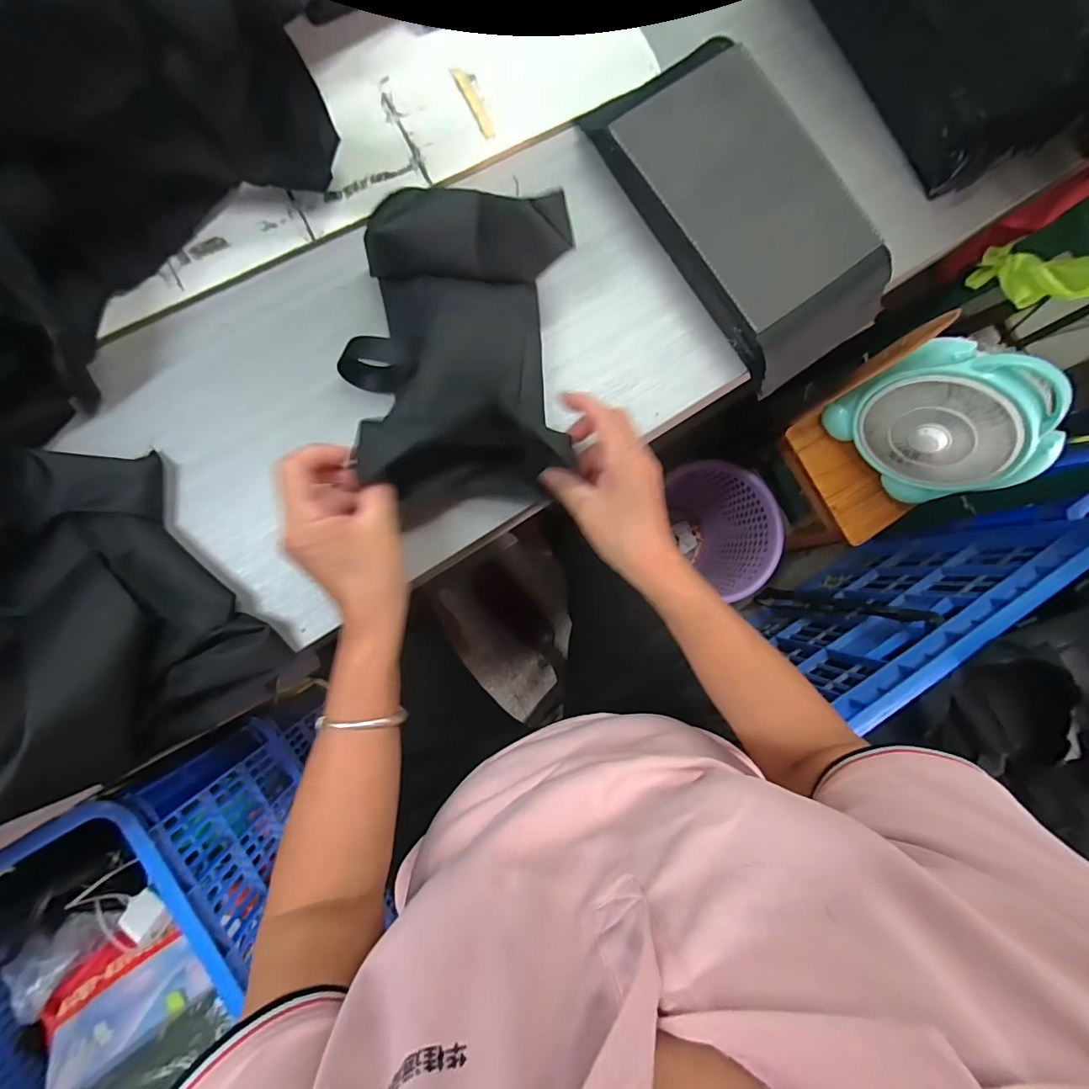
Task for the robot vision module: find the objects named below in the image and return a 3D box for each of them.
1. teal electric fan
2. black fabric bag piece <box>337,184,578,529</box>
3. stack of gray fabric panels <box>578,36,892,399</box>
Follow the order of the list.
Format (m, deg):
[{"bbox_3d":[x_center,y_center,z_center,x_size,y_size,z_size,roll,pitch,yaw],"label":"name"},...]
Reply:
[{"bbox_3d":[0.551,-0.166,0.654,0.075,0.245,0.224,-42,91,-20],"label":"teal electric fan"},{"bbox_3d":[-0.071,-0.145,0.362,0.169,0.099,0.213,-1,87,-6],"label":"black fabric bag piece"},{"bbox_3d":[0.180,-0.306,0.433,0.161,0.050,0.304,-37,91,-7],"label":"stack of gray fabric panels"}]

